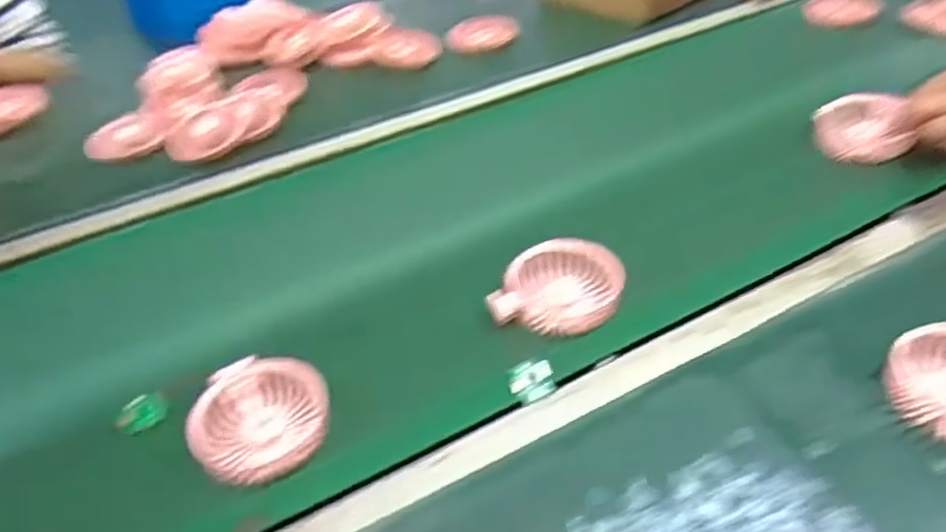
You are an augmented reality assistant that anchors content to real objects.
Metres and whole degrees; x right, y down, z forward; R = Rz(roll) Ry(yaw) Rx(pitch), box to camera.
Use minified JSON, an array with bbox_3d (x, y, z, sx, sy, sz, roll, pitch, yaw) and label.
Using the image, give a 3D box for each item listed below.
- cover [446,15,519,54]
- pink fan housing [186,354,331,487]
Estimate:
[{"bbox_3d":[0.013,-0.325,0.998,0.099,0.022,0.111,-4,42,0],"label":"cover"},{"bbox_3d":[-0.152,0.110,0.516,0.092,0.036,0.092,-3,46,3],"label":"pink fan housing"}]

